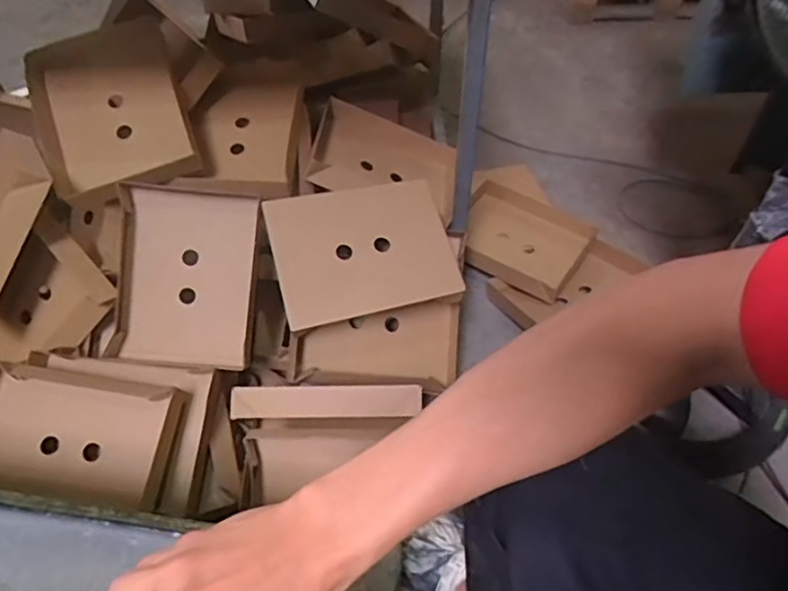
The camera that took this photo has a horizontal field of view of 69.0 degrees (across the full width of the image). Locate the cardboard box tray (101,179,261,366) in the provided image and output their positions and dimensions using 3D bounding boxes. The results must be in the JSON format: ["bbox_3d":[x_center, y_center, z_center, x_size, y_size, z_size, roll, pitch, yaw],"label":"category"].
[{"bbox_3d":[-0.377,-0.034,1.048,0.244,0.034,0.316,7,93,-1],"label":"cardboard box tray"}]

